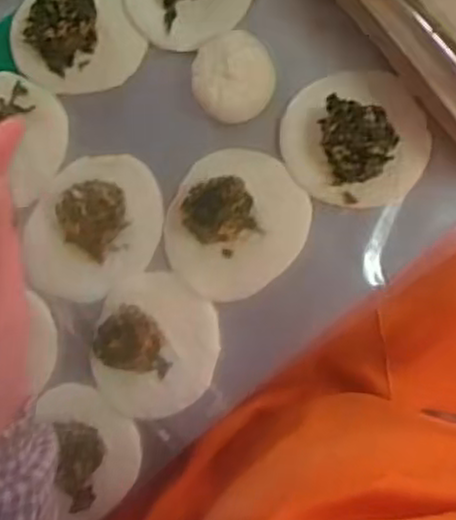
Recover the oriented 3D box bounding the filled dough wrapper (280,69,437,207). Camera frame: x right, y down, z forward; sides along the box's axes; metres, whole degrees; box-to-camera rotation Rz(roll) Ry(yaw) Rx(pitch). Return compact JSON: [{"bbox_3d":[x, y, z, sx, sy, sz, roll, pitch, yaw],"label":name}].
[{"bbox_3d":[0.080,-0.078,0.467,0.090,0.026,0.085,0,90,7],"label":"filled dough wrapper"}]

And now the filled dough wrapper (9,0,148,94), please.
[{"bbox_3d":[-0.107,-0.158,0.496,0.083,0.030,0.089,0,90,7],"label":"filled dough wrapper"}]

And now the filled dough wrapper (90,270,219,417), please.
[{"bbox_3d":[-0.049,0.057,0.484,0.080,0.030,0.093,4,91,7],"label":"filled dough wrapper"}]

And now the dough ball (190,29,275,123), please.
[{"bbox_3d":[0.004,-0.117,0.472,0.051,0.031,0.053,0,90,7],"label":"dough ball"}]

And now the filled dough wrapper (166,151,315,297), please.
[{"bbox_3d":[0.002,-0.023,0.478,0.087,0.029,0.095,0,90,7],"label":"filled dough wrapper"}]

